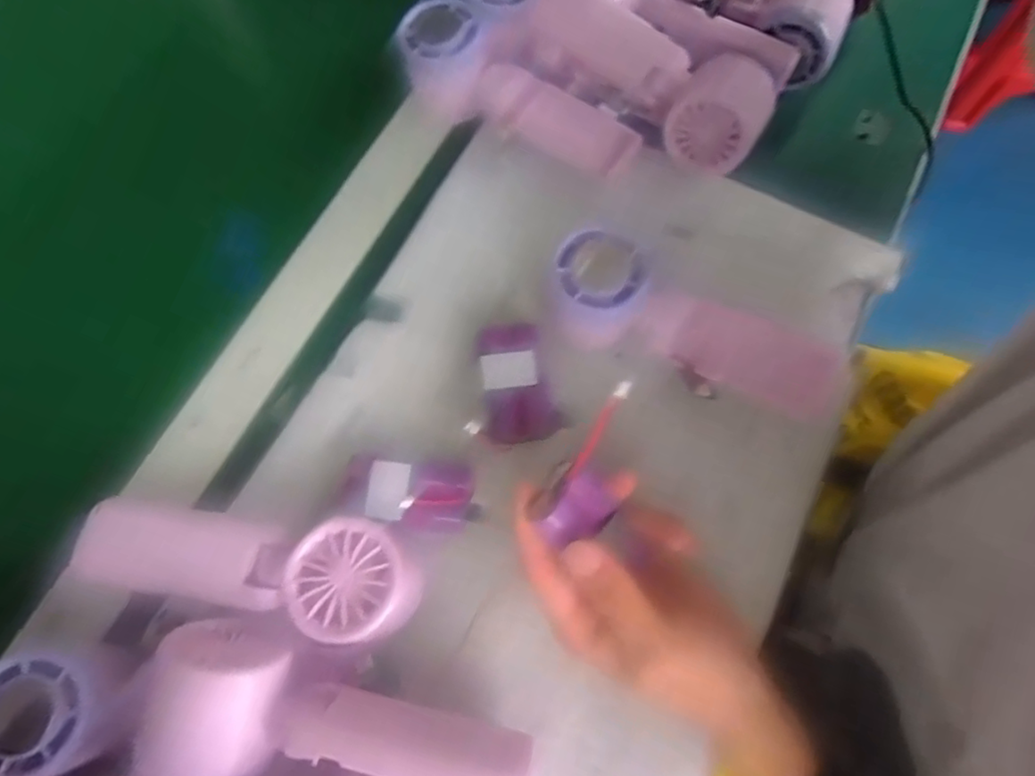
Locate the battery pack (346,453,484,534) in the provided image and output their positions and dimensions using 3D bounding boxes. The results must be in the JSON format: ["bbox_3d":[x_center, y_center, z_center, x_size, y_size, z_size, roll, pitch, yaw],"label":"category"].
[{"bbox_3d":[-0.056,0.056,0.332,0.069,0.017,0.036,5,73,0],"label":"battery pack"}]

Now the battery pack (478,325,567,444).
[{"bbox_3d":[-0.001,-0.006,0.353,0.041,0.015,0.069,-13,73,-5],"label":"battery pack"}]

